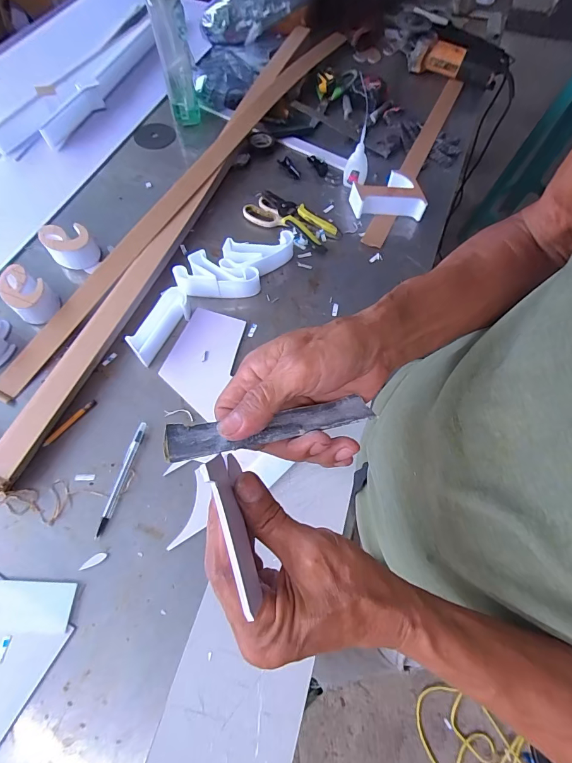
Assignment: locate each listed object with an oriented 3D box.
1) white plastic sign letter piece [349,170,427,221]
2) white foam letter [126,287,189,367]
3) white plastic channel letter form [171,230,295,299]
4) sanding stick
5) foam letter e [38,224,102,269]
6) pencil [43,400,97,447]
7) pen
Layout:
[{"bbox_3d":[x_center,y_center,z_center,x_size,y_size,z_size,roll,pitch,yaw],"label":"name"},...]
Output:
[{"bbox_3d":[0.194,-0.360,0.711,0.136,0.046,0.084,0,64,-2],"label":"white plastic sign letter piece"},{"bbox_3d":[-0.194,-0.089,0.570,0.038,0.035,0.123,27,66,10],"label":"white foam letter"},{"bbox_3d":[-0.083,-0.194,0.625,0.206,0.041,0.097,-11,65,-7],"label":"white plastic channel letter form"},{"bbox_3d":[-0.009,0.029,0.243,0.136,0.007,0.029,-10,30,-13],"label":"sanding stick"},{"bbox_3d":[-0.370,-0.235,0.632,0.074,0.042,0.077,1,64,-2],"label":"foam letter e"},{"bbox_3d":[-0.306,0.057,0.518,0.011,0.004,0.085,35,68,14],"label":"pencil"},{"bbox_3d":[-0.218,0.125,0.485,0.013,0.007,0.150,12,65,4],"label":"pen"}]

